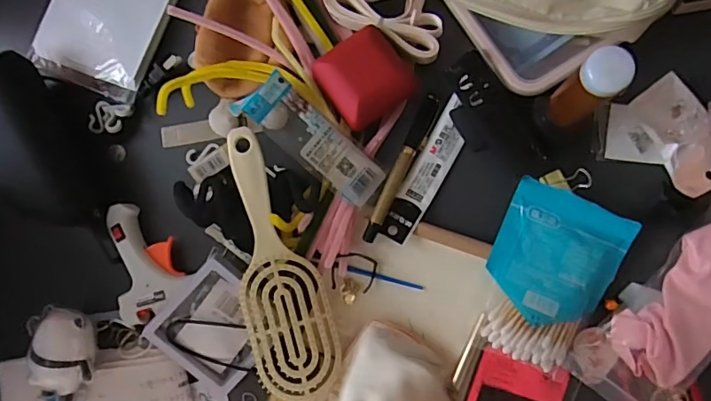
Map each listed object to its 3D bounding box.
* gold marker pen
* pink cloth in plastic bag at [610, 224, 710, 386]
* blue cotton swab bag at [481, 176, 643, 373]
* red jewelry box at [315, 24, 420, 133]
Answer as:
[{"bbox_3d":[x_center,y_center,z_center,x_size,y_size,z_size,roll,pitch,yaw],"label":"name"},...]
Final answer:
[{"bbox_3d":[0.040,-0.028,0.441,0.016,0.016,0.136,25,90,9],"label":"gold marker pen"},{"bbox_3d":[0.256,0.080,0.397,0.055,0.030,0.125,41,93,8],"label":"pink cloth in plastic bag"},{"bbox_3d":[0.156,0.063,0.415,0.097,0.021,0.137,22,90,9],"label":"blue cotton swab bag"},{"bbox_3d":[0.008,-0.106,0.437,0.074,0.040,0.066,-41,82,4],"label":"red jewelry box"}]

